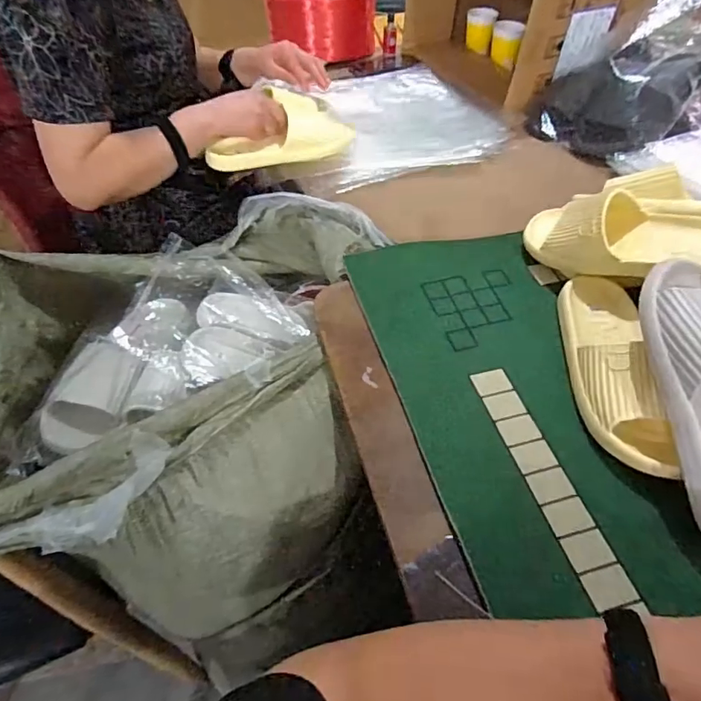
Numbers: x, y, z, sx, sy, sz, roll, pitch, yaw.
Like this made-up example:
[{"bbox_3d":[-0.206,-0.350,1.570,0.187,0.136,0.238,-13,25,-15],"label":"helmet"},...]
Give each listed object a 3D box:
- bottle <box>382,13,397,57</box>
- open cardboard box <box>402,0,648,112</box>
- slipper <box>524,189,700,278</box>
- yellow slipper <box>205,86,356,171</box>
[{"bbox_3d":[0.097,-0.758,1.202,0.032,0.087,0.027,3,48,3],"label":"bottle"},{"bbox_3d":[0.347,-0.710,1.062,0.287,0.279,0.405,-19,51,-17],"label":"open cardboard box"},{"bbox_3d":[0.329,-0.141,0.599,0.254,0.087,0.099,17,48,38],"label":"slipper"},{"bbox_3d":[-0.118,-0.369,0.829,0.238,0.081,0.110,-12,49,-11],"label":"yellow slipper"}]

